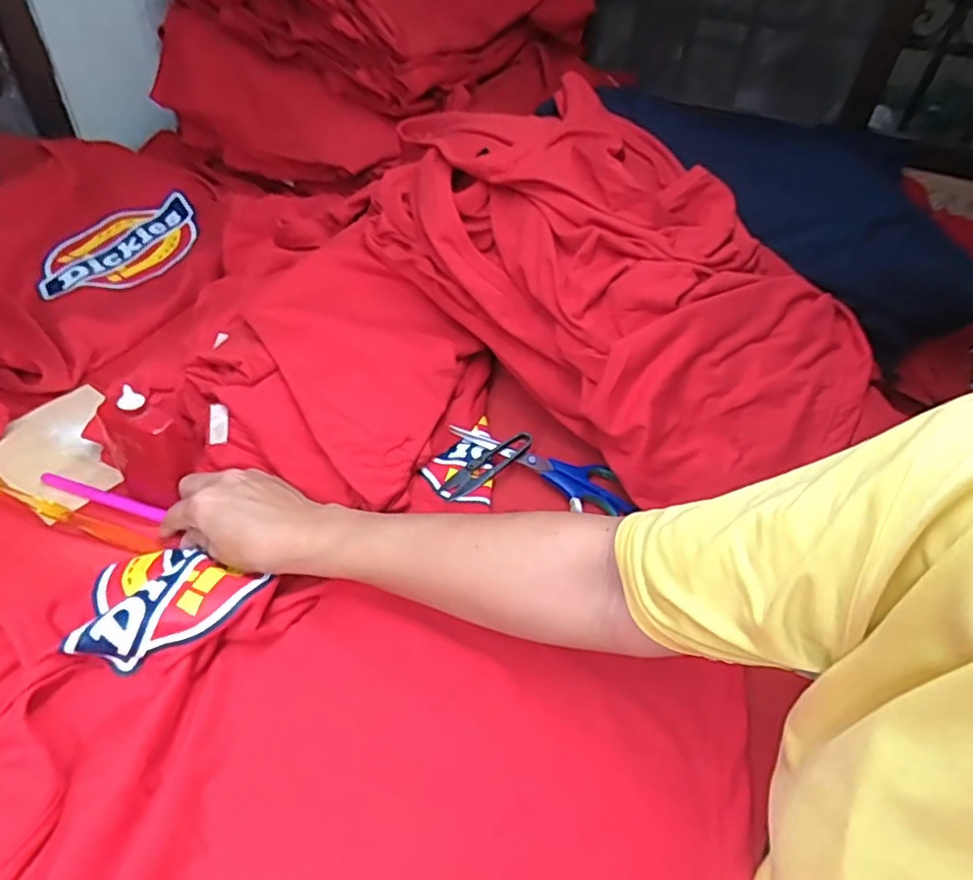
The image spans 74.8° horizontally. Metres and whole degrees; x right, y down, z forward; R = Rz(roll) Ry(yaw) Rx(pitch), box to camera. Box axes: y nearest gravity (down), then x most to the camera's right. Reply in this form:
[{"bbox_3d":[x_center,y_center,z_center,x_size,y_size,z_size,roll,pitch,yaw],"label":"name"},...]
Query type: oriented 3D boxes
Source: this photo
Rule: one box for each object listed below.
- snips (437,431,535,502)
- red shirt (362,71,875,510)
[{"bbox_3d":[0.001,0.020,0.565,0.097,0.016,0.024,-31,54,-31],"label":"snips"},{"bbox_3d":[0.123,-0.151,0.602,0.482,0.193,0.259,33,50,27],"label":"red shirt"}]

